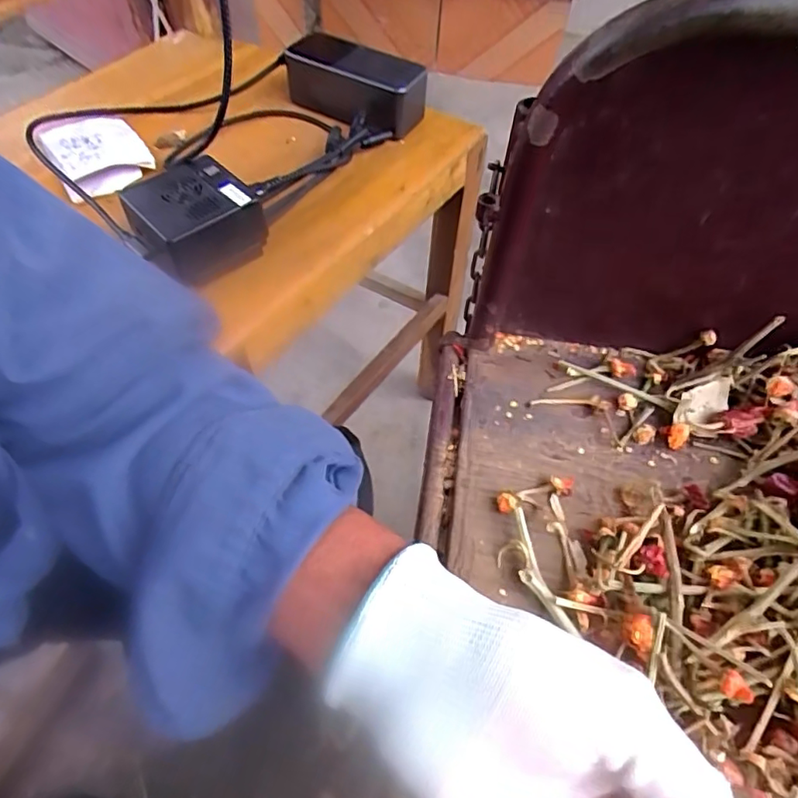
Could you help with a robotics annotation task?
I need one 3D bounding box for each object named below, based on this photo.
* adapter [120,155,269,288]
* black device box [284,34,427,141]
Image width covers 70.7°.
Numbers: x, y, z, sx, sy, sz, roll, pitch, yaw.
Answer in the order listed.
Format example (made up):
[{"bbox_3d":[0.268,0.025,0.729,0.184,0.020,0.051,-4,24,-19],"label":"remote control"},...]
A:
[{"bbox_3d":[-0.153,-0.139,0.420,0.080,0.038,0.078,-35,63,-22],"label":"adapter"},{"bbox_3d":[-0.042,-0.298,0.534,0.133,0.051,0.065,24,58,14],"label":"black device box"}]

